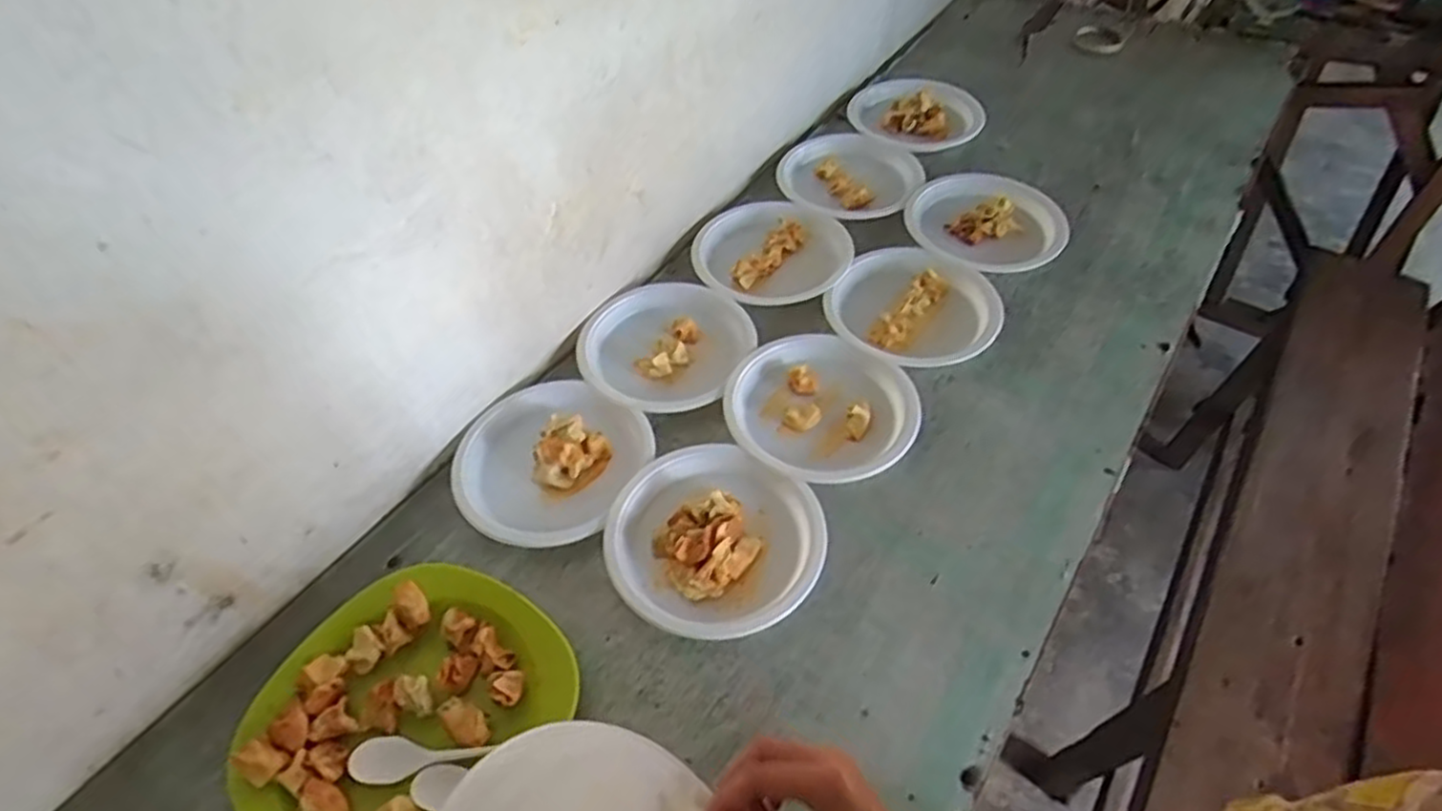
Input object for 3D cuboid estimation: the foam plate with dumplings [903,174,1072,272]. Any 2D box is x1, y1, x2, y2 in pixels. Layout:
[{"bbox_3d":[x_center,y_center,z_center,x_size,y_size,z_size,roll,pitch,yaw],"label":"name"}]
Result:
[{"bbox_3d":[0.358,-0.249,1.005,0.206,0.047,0.192,3,50,-4],"label":"foam plate with dumplings"}]

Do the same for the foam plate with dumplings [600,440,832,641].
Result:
[{"bbox_3d":[-0.007,0.123,0.717,0.194,0.032,0.192,-2,50,2],"label":"foam plate with dumplings"}]

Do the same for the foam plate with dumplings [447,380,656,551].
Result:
[{"bbox_3d":[-0.179,0.052,0.786,0.185,0.035,0.191,-2,50,2],"label":"foam plate with dumplings"}]

